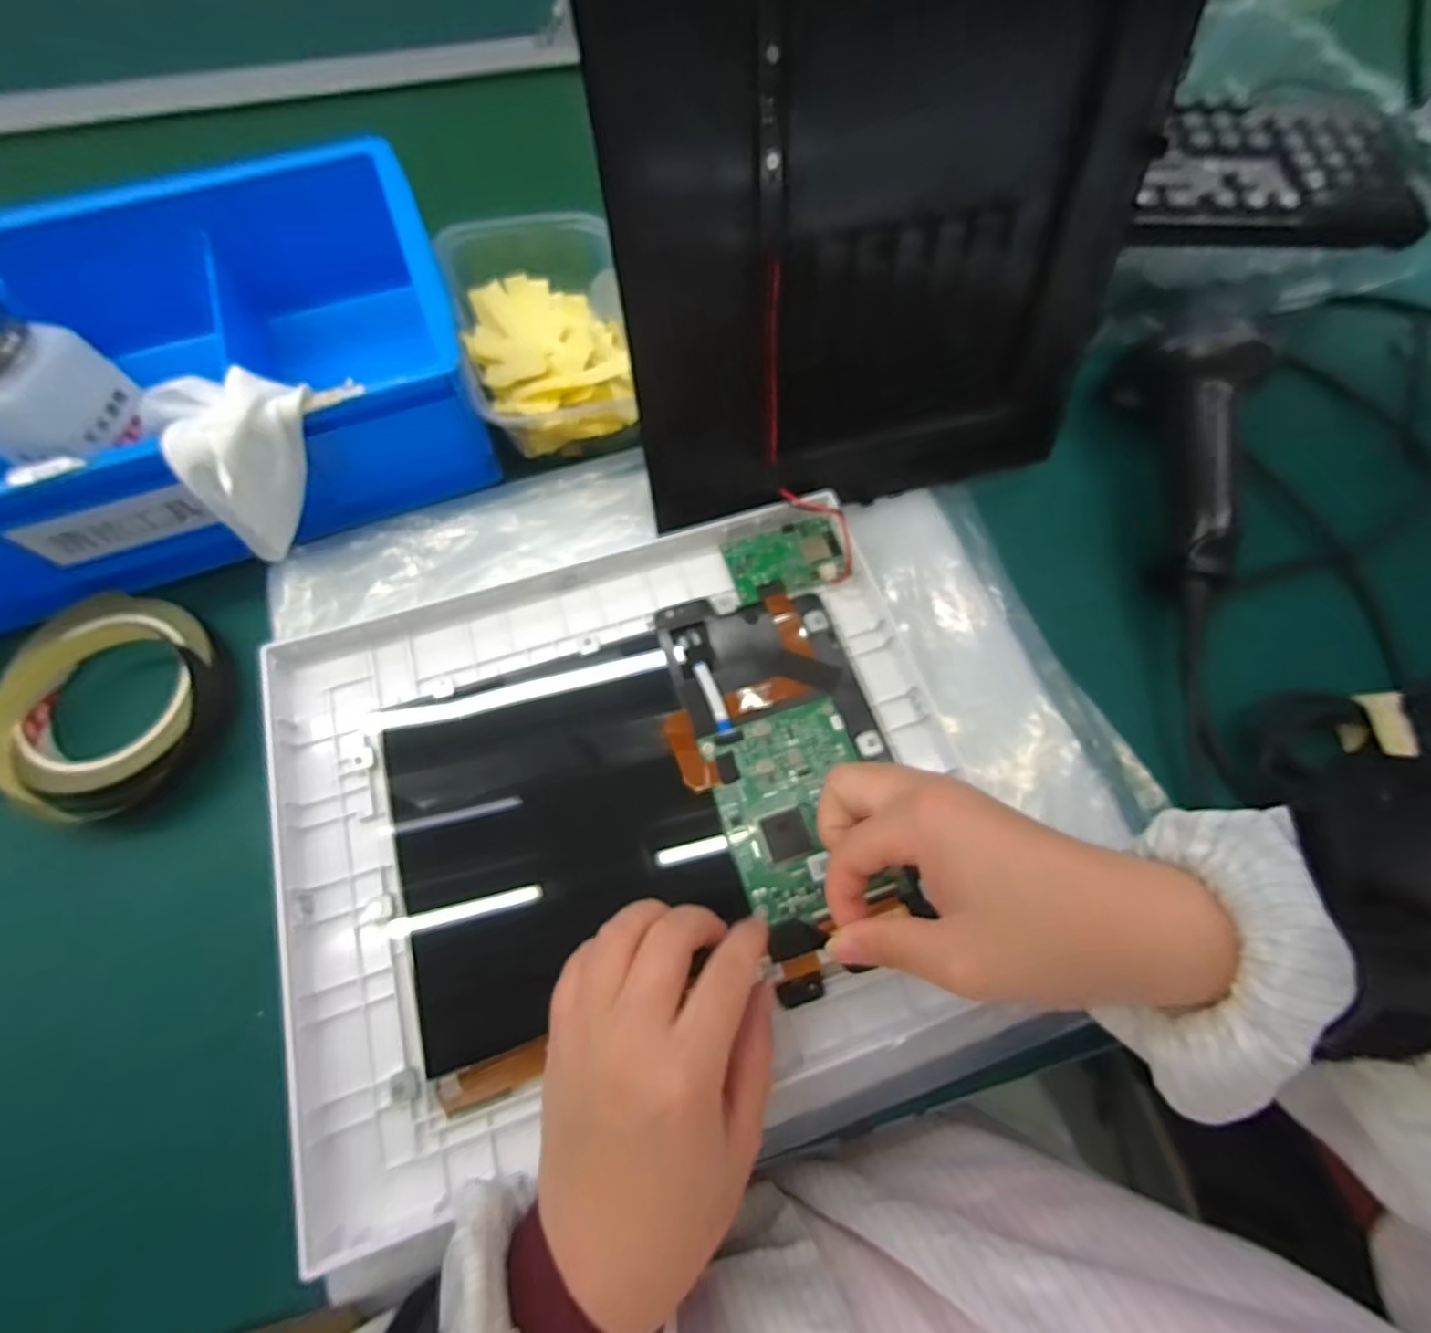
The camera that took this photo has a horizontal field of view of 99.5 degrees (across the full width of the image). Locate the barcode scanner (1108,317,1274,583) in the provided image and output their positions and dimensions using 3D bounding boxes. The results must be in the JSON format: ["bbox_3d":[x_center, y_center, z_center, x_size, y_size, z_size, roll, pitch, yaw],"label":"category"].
[{"bbox_3d":[0.275,-0.122,0.337,0.056,0.063,0.159,0,67,-1],"label":"barcode scanner"}]

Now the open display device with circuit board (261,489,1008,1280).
[{"bbox_3d":[-0.039,0.060,0.281,0.298,0.030,0.248,-17,73,-6],"label":"open display device with circuit board"}]

